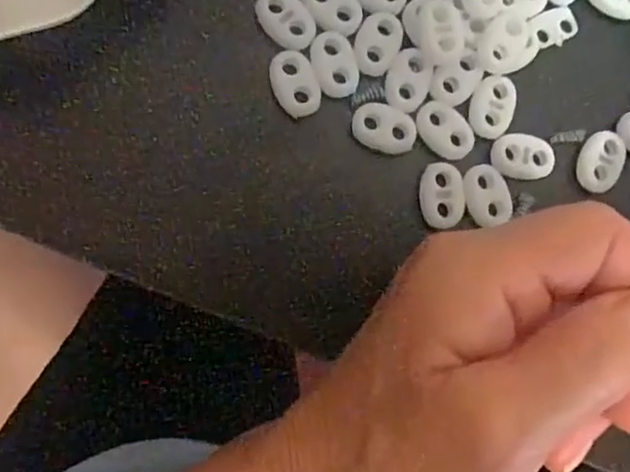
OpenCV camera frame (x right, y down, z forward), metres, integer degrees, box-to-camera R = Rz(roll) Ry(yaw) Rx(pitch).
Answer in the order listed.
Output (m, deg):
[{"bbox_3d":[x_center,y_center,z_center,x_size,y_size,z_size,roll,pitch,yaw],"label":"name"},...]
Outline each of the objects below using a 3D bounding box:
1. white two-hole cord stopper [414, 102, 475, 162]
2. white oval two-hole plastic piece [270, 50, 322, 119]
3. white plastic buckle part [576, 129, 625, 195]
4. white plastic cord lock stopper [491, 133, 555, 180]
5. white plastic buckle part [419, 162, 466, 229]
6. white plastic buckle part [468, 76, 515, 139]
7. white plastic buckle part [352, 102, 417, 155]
[{"bbox_3d":[0.045,-0.037,0.222,0.015,0.004,0.022,-44,91,-9],"label":"white two-hole cord stopper"},{"bbox_3d":[-0.007,-0.052,0.216,0.015,0.004,0.022,-20,88,-9],"label":"white oval two-hole plastic piece"},{"bbox_3d":[0.103,-0.027,0.231,0.014,0.004,0.023,23,82,-5],"label":"white plastic buckle part"},{"bbox_3d":[0.074,-0.028,0.226,0.021,0.004,0.016,17,83,-6],"label":"white plastic cord lock stopper"},{"bbox_3d":[0.044,-0.014,0.221,0.015,0.004,0.022,-5,85,-8],"label":"white plastic buckle part"},{"bbox_3d":[0.063,-0.045,0.227,0.015,0.004,0.021,8,84,-7],"label":"white plastic buckle part"},{"bbox_3d":[0.024,-0.037,0.219,0.022,0.004,0.015,13,83,-6],"label":"white plastic buckle part"}]

